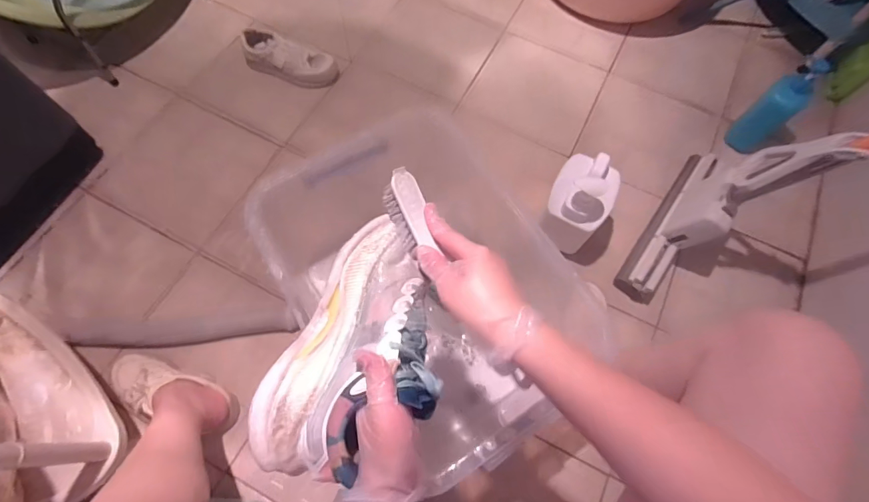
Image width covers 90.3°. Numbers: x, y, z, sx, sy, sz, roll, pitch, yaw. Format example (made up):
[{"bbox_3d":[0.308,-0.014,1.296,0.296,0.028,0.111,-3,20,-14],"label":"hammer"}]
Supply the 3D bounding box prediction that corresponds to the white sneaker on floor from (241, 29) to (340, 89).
[{"bbox_3d":[-0.358,-0.471,1.067,0.228,0.077,0.078,16,69,3],"label":"white sneaker on floor"}]

